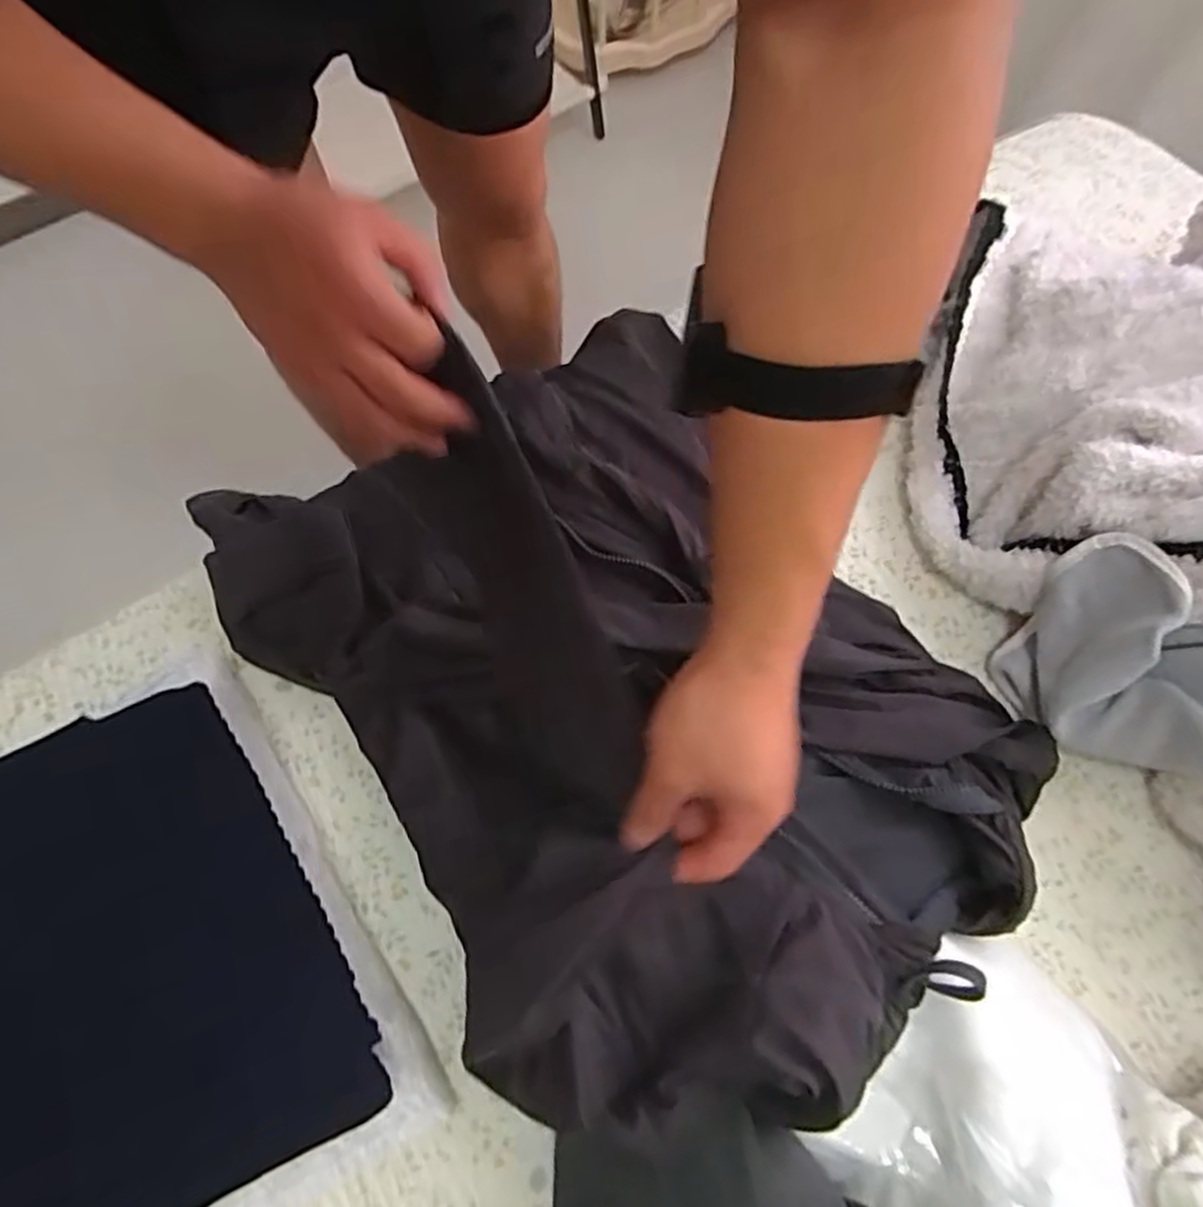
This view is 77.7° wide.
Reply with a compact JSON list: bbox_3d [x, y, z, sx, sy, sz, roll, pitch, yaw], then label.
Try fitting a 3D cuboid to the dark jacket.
[{"bbox_3d":[0.007,0.024,0.454,0.377,0.155,0.494,-32,74,-12],"label":"dark jacket"}]

